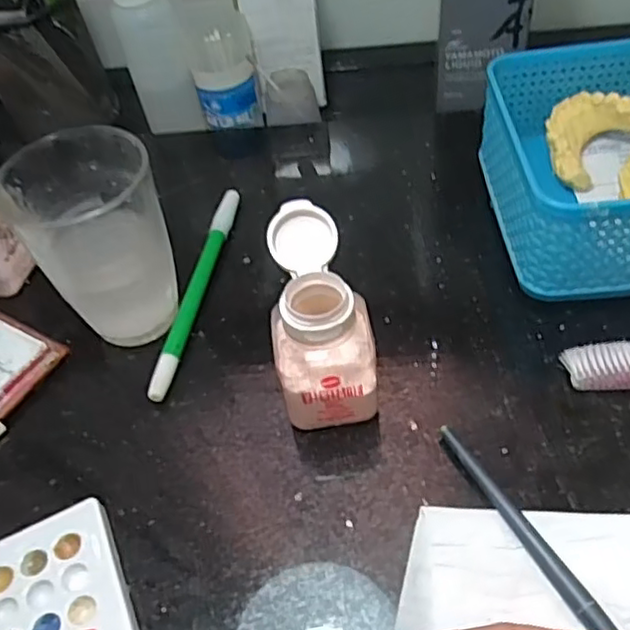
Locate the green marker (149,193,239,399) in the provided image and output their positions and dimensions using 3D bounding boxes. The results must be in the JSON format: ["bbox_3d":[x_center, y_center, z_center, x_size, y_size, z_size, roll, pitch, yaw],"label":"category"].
[{"bbox_3d":[-0.062,-0.016,0.349,0.012,0.011,0.143,5,51,9],"label":"green marker"}]

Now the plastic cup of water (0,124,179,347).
[{"bbox_3d":[-0.102,-0.034,0.315,0.063,0.093,0.062,-3,50,3],"label":"plastic cup of water"}]

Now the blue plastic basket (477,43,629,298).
[{"bbox_3d":[0.163,-0.079,0.336,0.129,0.067,0.129,-4,50,2],"label":"blue plastic basket"}]

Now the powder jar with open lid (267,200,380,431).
[{"bbox_3d":[0.004,0.003,0.282,0.041,0.075,0.067,-5,50,1],"label":"powder jar with open lid"}]

